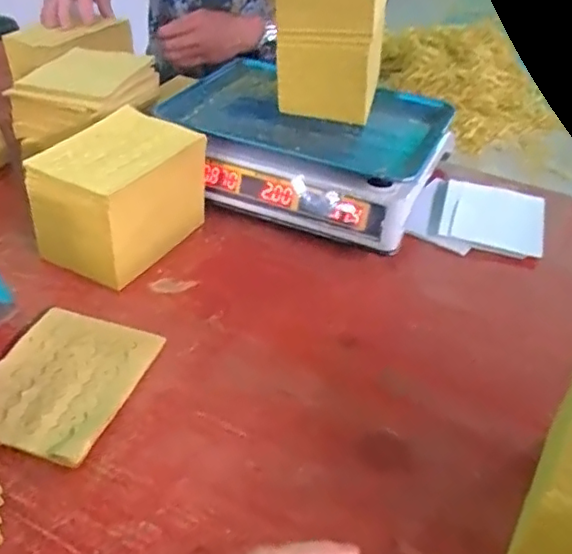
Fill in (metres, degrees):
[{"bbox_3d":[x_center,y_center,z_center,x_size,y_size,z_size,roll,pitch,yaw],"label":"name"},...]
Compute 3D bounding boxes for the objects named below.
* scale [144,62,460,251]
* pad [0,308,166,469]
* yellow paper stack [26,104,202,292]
[{"bbox_3d":[0.027,-0.171,0.838,0.358,0.121,0.286,14,38,13],"label":"scale"},{"bbox_3d":[-0.199,0.091,0.540,0.122,0.012,0.151,13,38,12],"label":"pad"},{"bbox_3d":[-0.181,-0.090,0.677,0.122,0.127,0.167,21,40,21],"label":"yellow paper stack"}]

